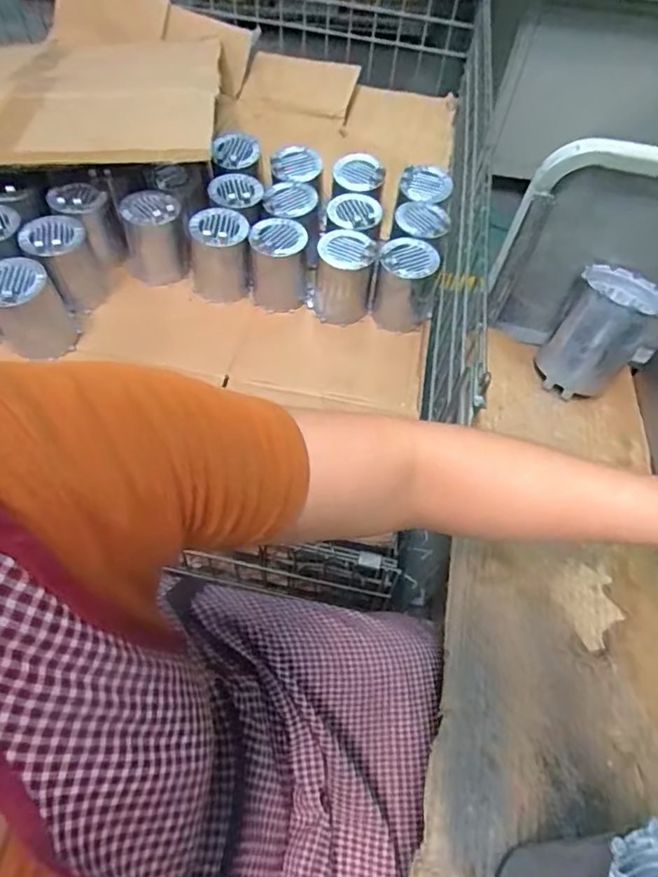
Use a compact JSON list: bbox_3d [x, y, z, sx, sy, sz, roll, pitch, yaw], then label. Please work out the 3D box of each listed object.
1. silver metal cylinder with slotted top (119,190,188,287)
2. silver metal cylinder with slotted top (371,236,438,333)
[{"bbox_3d":[-0.283,-0.326,0.872,0.097,0.130,0.075,-10,60,-10],"label":"silver metal cylinder with slotted top"},{"bbox_3d":[0.119,-0.233,0.833,0.093,0.118,0.070,15,59,6],"label":"silver metal cylinder with slotted top"}]

